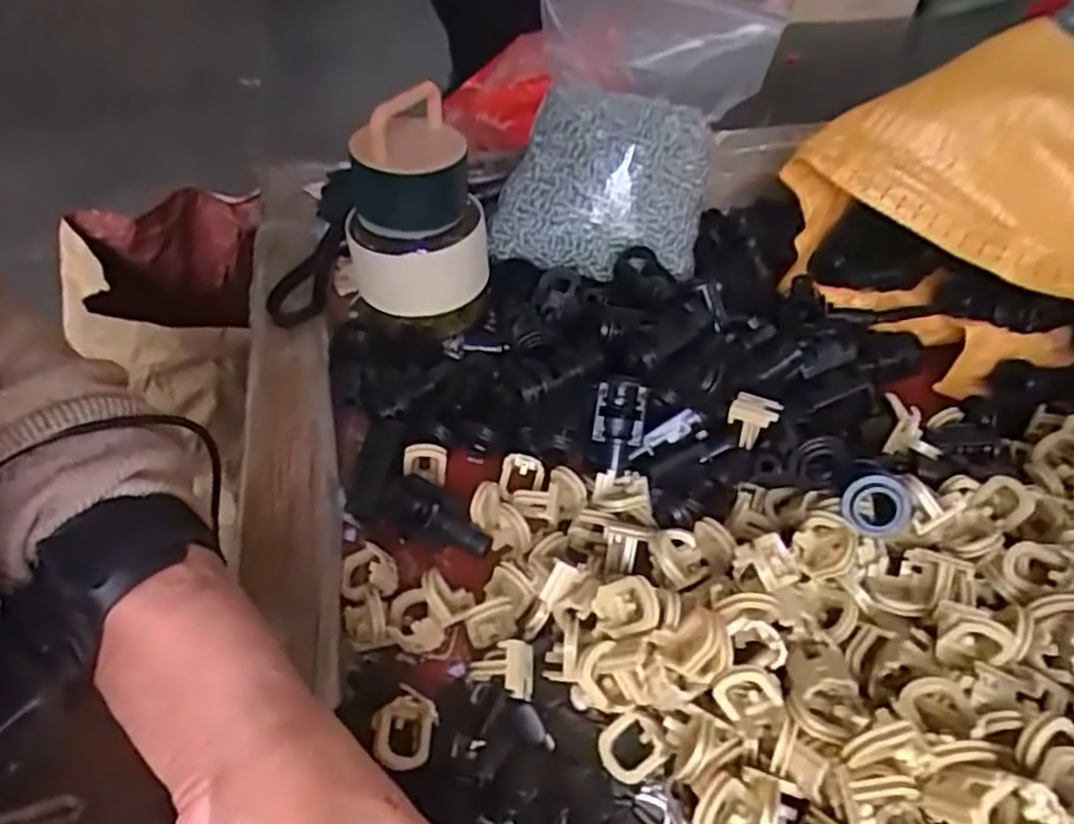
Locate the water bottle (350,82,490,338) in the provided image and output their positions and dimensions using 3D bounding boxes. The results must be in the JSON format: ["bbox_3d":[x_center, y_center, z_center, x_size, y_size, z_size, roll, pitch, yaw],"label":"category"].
[{"bbox_3d":[-0.069,-0.112,0.408,0.076,0.115,0.073,-8,48,-8],"label":"water bottle"}]

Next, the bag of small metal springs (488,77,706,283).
[{"bbox_3d":[0.042,-0.145,0.460,0.125,0.114,0.055,12,13,6],"label":"bag of small metal springs"}]

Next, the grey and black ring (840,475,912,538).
[{"bbox_3d":[0.144,0.039,0.310,0.027,0.026,0.007,46,18,7],"label":"grey and black ring"}]

